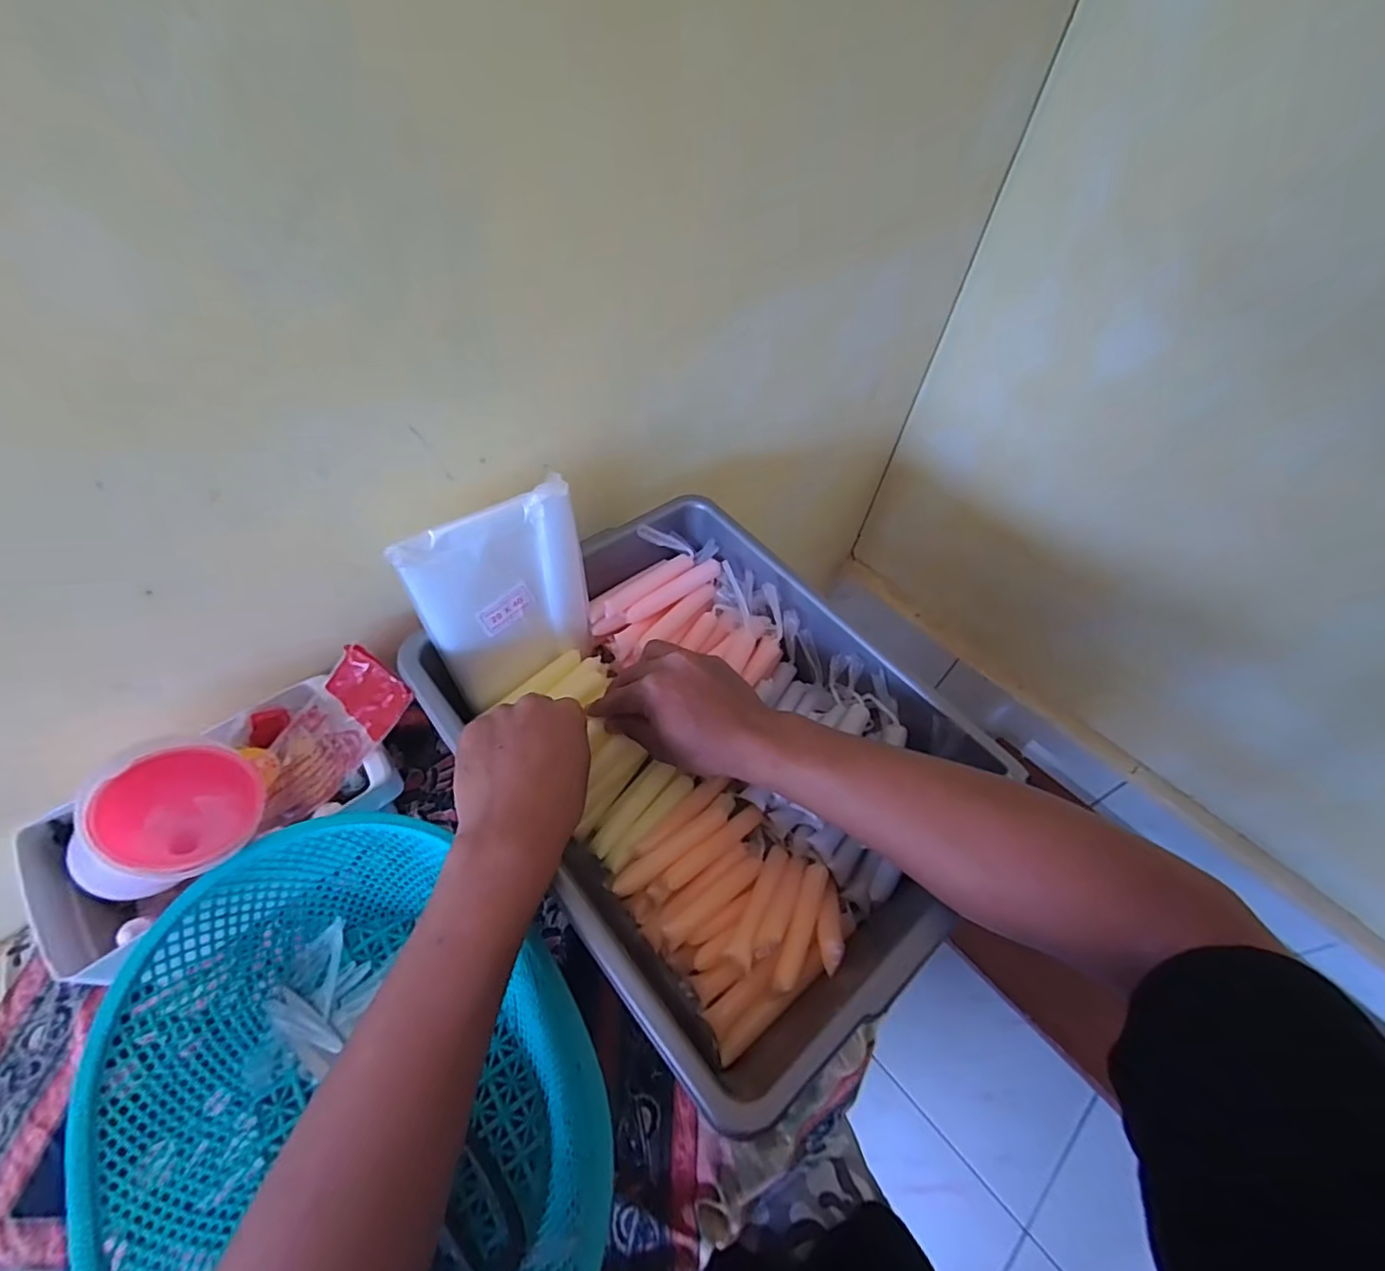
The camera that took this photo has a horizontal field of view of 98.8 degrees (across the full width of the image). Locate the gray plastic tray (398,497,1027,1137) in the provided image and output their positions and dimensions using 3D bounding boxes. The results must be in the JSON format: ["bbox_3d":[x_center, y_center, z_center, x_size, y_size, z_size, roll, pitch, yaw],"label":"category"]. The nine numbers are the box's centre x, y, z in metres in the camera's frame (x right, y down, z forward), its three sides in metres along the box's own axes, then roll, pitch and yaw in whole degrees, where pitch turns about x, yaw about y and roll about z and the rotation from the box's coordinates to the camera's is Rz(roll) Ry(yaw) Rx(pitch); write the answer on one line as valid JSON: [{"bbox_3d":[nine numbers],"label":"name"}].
[{"bbox_3d":[0.014,0.092,0.464,0.293,0.113,0.375,-35,64,-26],"label":"gray plastic tray"}]

